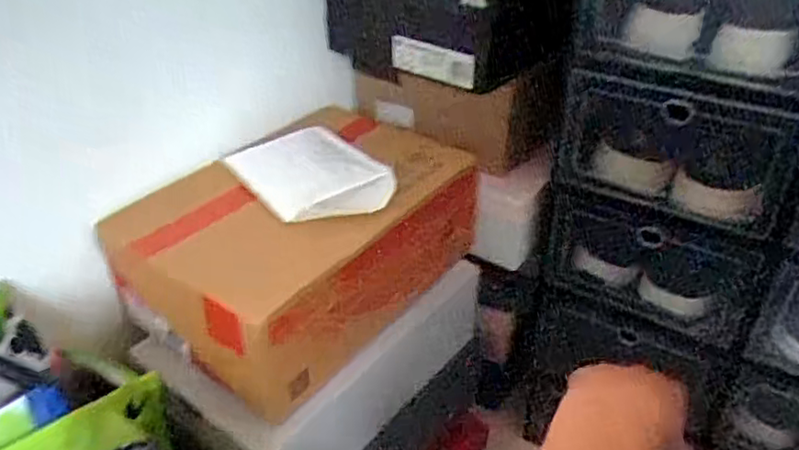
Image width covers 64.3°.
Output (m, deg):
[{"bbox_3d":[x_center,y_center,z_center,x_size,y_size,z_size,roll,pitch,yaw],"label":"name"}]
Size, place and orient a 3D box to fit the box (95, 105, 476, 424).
[{"bbox_3d":[-0.091,0.010,0.664,0.199,0.142,0.330,25,42,31],"label":"box"}]

